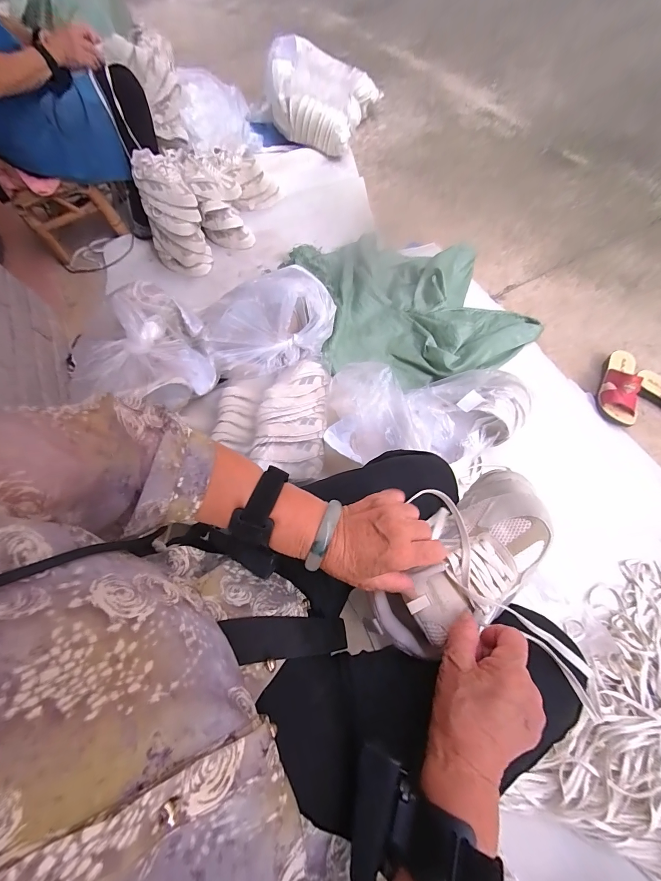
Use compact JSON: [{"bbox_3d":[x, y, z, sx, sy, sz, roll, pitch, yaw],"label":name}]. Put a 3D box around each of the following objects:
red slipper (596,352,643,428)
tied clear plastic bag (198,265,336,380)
[{"bbox_3d":[0.779,-0.156,0.887,0.085,0.072,0.227,21,67,9],"label":"red slipper"},{"bbox_3d":[-0.153,-0.317,0.854,0.361,0.202,0.209,-29,66,-6],"label":"tied clear plastic bag"}]

